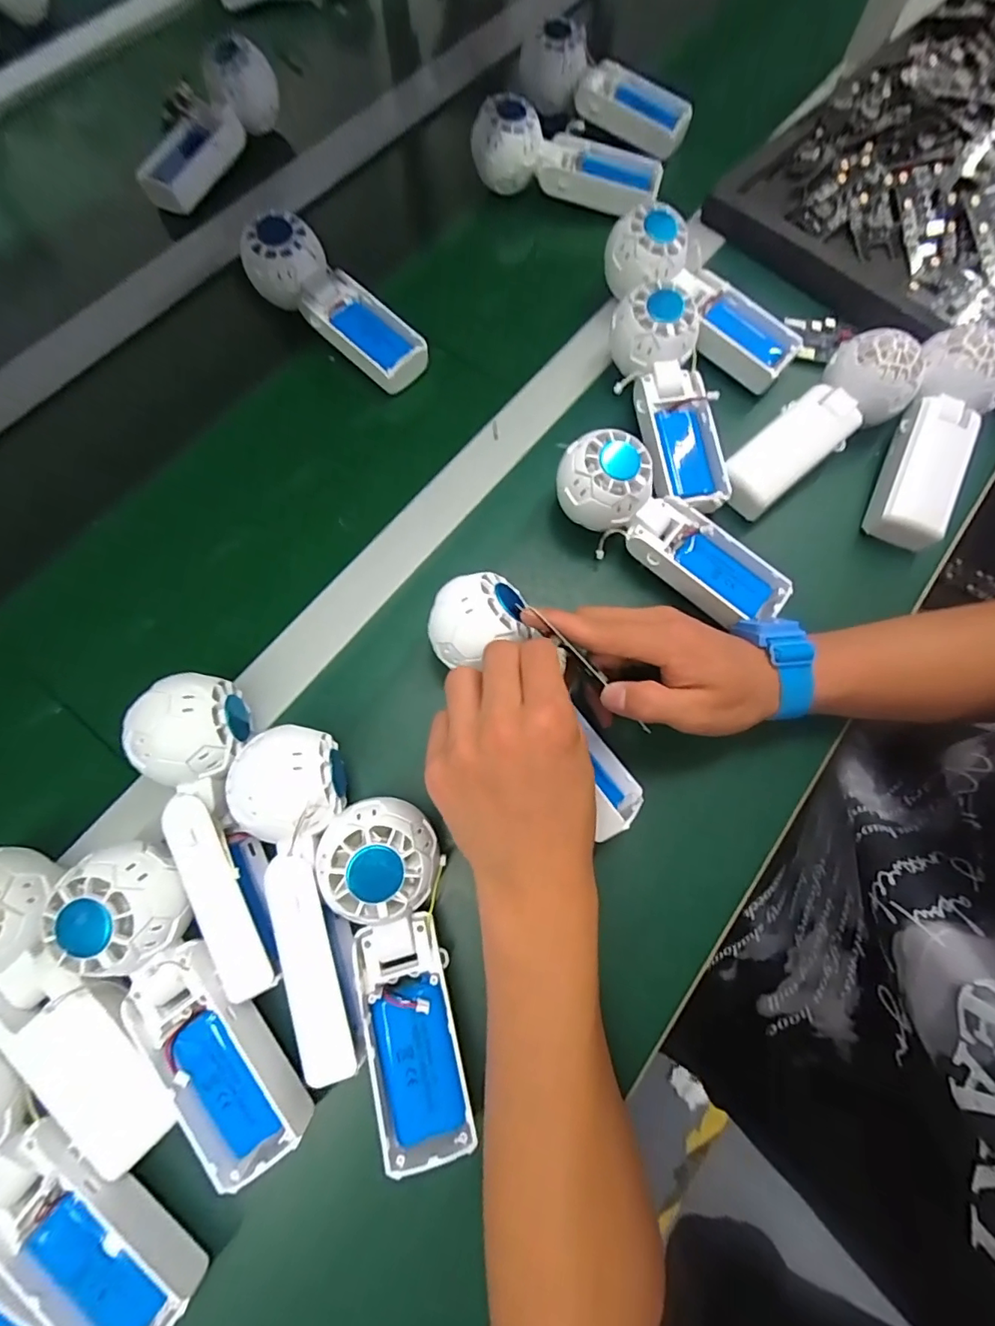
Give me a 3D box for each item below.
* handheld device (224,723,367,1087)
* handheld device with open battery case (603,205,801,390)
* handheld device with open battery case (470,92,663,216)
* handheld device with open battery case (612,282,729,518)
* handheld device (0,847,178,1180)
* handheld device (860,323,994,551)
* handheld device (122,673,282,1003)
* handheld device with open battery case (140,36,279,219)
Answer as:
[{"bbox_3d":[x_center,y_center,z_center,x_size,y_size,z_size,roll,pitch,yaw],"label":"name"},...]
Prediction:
[{"bbox_3d":[-0.107,0.120,0.275,0.056,0.049,0.174,-9,74,-3],"label":"handheld device"},{"bbox_3d":[0.164,-0.292,0.415,0.171,0.043,0.064,38,75,-4],"label":"handheld device with open battery case"},{"bbox_3d":[0.061,-0.466,0.471,0.164,0.049,0.051,8,73,3],"label":"handheld device with open battery case"},{"bbox_3d":[0.126,-0.194,0.390,0.072,0.048,0.171,-13,85,-3],"label":"handheld device with open battery case"},{"bbox_3d":[-0.227,0.174,0.264,0.054,0.047,0.175,-33,89,-9],"label":"handheld device"},{"bbox_3d":[0.323,-0.163,0.380,0.055,0.037,0.158,22,88,10],"label":"handheld device"},{"bbox_3d":[-0.153,0.090,0.286,0.051,0.061,0.174,-18,75,-6],"label":"handheld device"},{"bbox_3d":[-0.281,-0.514,0.498,0.062,0.056,0.166,32,87,13],"label":"handheld device with open battery case"}]

